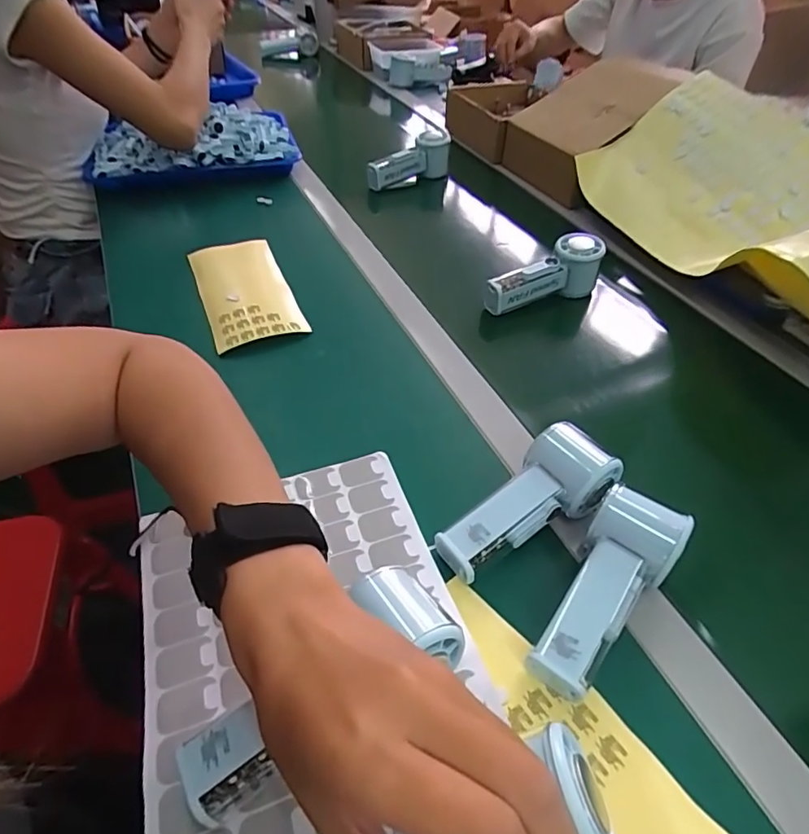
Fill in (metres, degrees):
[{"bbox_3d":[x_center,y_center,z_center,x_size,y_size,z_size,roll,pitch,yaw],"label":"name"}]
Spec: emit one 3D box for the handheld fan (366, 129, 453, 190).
[{"bbox_3d":[0.009,-0.423,0.865,0.053,0.063,0.157,34,55,26],"label":"handheld fan"}]

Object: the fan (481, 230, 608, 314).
[{"bbox_3d":[0.169,-0.166,0.638,0.154,0.058,0.047,-25,51,-7],"label":"fan"}]

